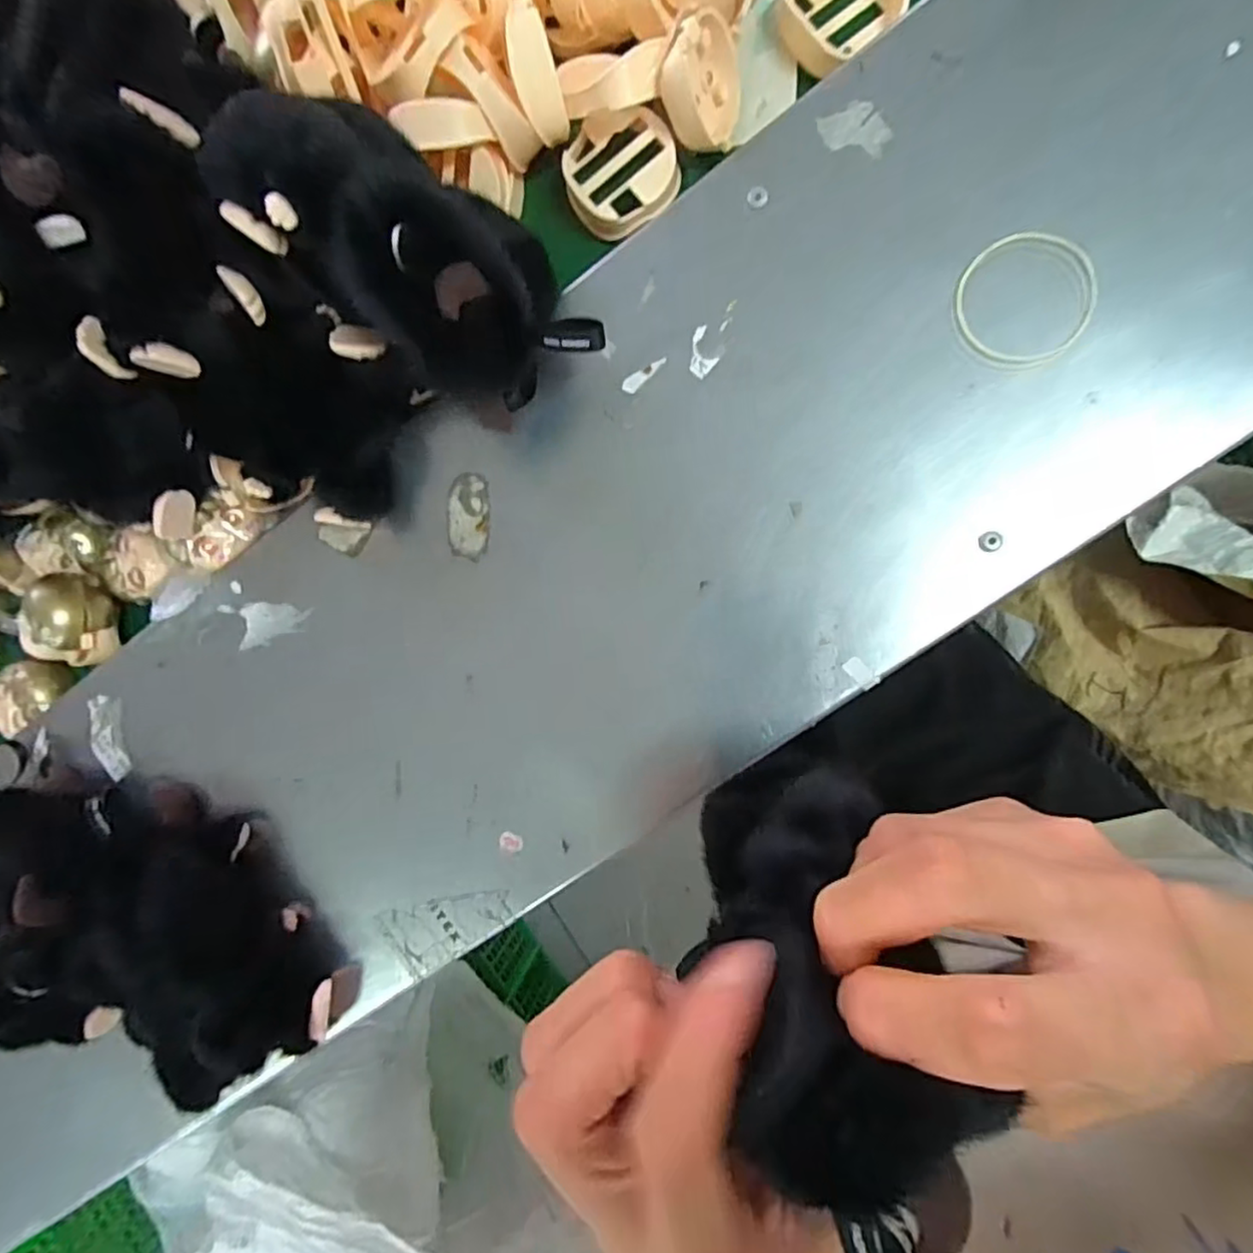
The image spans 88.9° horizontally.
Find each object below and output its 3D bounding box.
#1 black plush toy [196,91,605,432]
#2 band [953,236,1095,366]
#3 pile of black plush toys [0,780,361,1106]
[{"bbox_3d":[-0.090,-0.154,0.265,0.158,0.062,0.077,33,96,-19],"label":"black plush toy"},{"bbox_3d":[0.173,-0.142,0.276,0.055,0.004,0.055,0,91,9],"label":"band"},{"bbox_3d":[-0.255,0.154,0.327,0.141,0.054,0.199,-35,86,8],"label":"pile of black plush toys"}]

